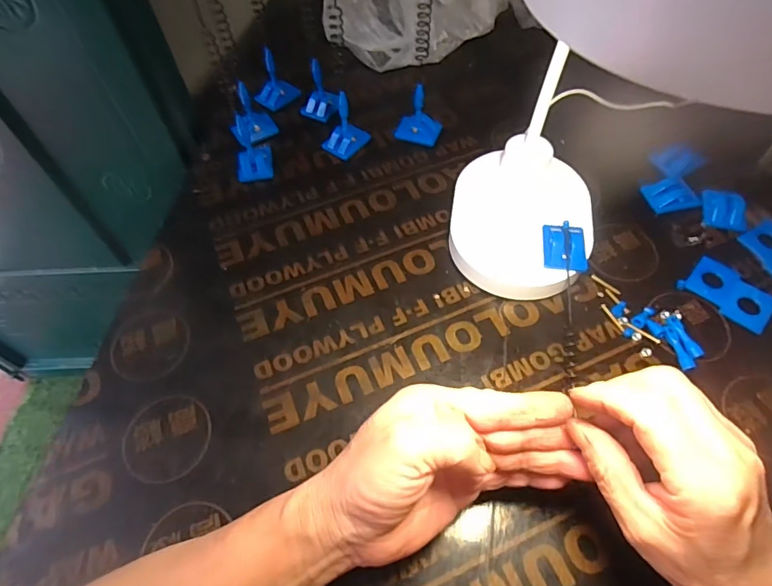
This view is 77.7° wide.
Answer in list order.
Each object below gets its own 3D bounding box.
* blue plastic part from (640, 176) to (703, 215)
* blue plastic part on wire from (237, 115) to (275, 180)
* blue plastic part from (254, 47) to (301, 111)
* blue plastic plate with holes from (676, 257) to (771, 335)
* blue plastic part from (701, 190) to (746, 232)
[{"bbox_3d":[0.268,-0.093,0.449,0.045,0.004,0.038,-11,57,-4],"label":"blue plastic part"},{"bbox_3d":[-0.136,-0.144,0.478,0.034,0.050,0.042,-8,57,-2],"label":"blue plastic part on wire"},{"bbox_3d":[-0.127,-0.240,0.537,0.045,0.054,0.029,-38,63,-20],"label":"blue plastic part"},{"bbox_3d":[0.283,-0.002,0.393,0.048,0.004,0.066,-41,64,-21],"label":"blue plastic plate with holes"},{"bbox_3d":[0.310,-0.077,0.438,0.032,0.012,0.044,15,59,12],"label":"blue plastic part"}]

